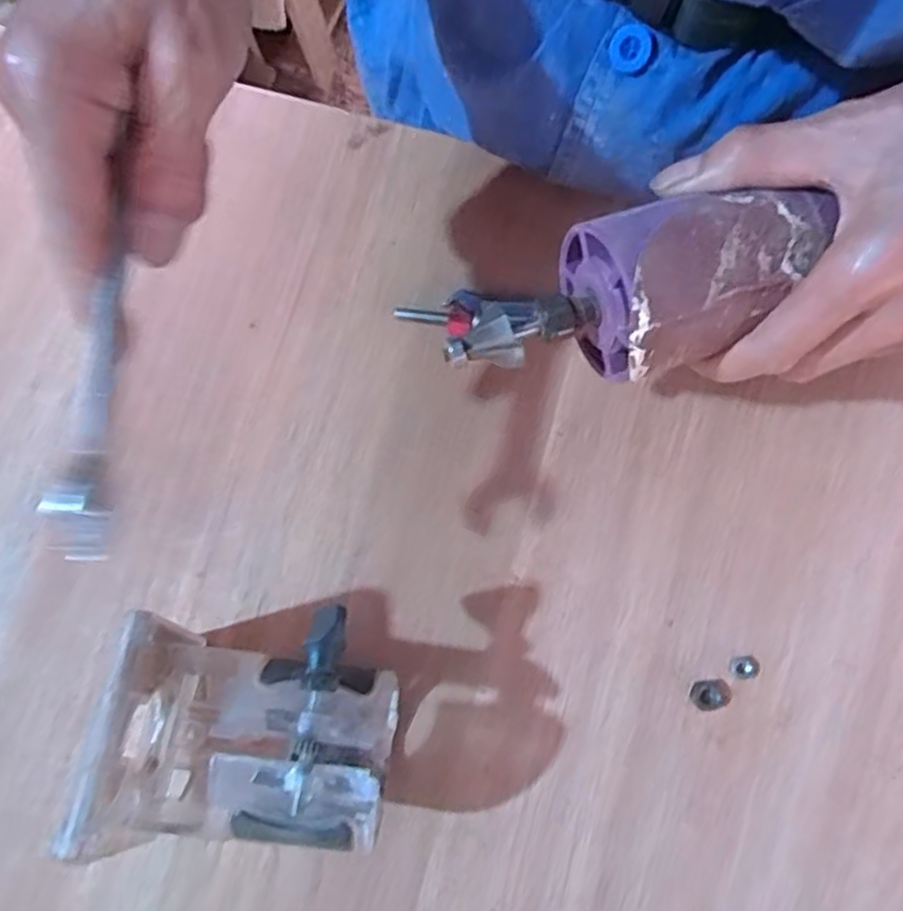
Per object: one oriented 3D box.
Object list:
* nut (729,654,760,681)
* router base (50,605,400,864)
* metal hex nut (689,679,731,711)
[{"bbox_3d":[0.140,0.101,0.327,0.014,0.005,0.011,-8,77,0],"label":"nut"},{"bbox_3d":[-0.079,0.110,0.285,0.110,0.091,0.084,0,78,1],"label":"router base"},{"bbox_3d":[0.122,0.113,0.324,0.019,0.005,0.014,-4,77,1],"label":"metal hex nut"}]

